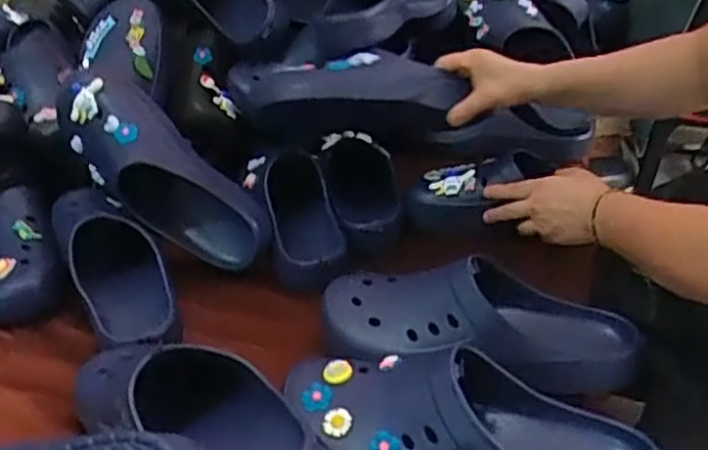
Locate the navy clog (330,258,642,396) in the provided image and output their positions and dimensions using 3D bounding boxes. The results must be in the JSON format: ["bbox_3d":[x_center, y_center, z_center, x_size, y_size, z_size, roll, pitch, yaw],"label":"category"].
[{"bbox_3d":[0.112,0.085,0.649,0.288,0.083,0.092,4,34,12],"label":"navy clog"}]

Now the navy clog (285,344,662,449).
[{"bbox_3d":[0.084,0.162,0.544,0.290,0.090,0.098,5,34,13],"label":"navy clog"}]

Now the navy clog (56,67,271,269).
[{"bbox_3d":[-0.225,-0.063,0.814,0.303,0.096,0.101,41,40,4],"label":"navy clog"}]

